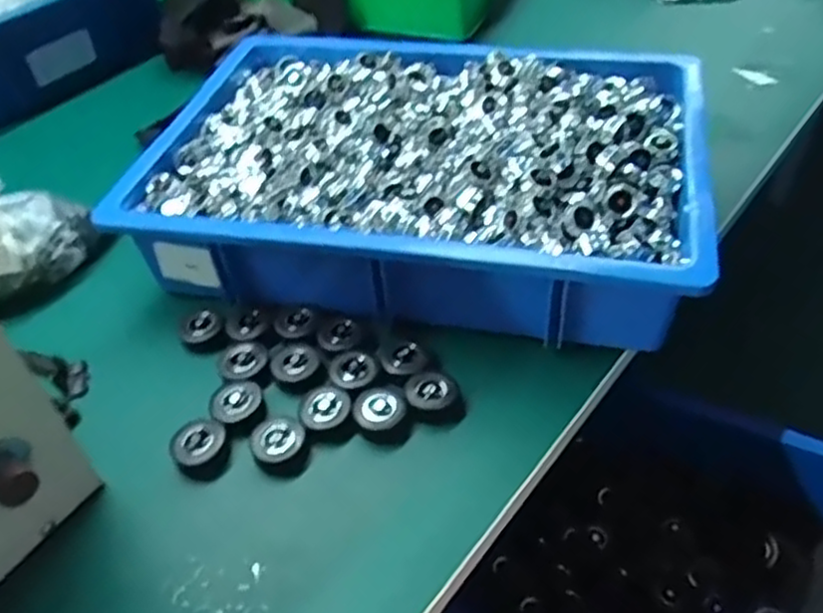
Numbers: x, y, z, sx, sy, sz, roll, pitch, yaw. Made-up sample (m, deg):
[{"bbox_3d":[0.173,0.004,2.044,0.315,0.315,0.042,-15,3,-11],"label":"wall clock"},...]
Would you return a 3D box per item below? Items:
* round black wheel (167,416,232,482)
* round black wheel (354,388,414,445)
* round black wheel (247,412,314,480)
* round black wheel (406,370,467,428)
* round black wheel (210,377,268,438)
[{"bbox_3d":[-0.143,0.097,0.490,0.037,0.017,0.038,-2,47,2],"label":"round black wheel"},{"bbox_3d":[-0.022,0.076,0.505,0.036,0.024,0.040,-21,49,-16],"label":"round black wheel"},{"bbox_3d":[-0.090,0.093,0.490,0.037,0.015,0.043,-19,49,-14],"label":"round black wheel"},{"bbox_3d":[0.017,0.064,0.513,0.041,0.023,0.038,-2,47,2],"label":"round black wheel"},{"bbox_3d":[-0.126,0.069,0.517,0.036,0.017,0.036,-2,47,2],"label":"round black wheel"}]

